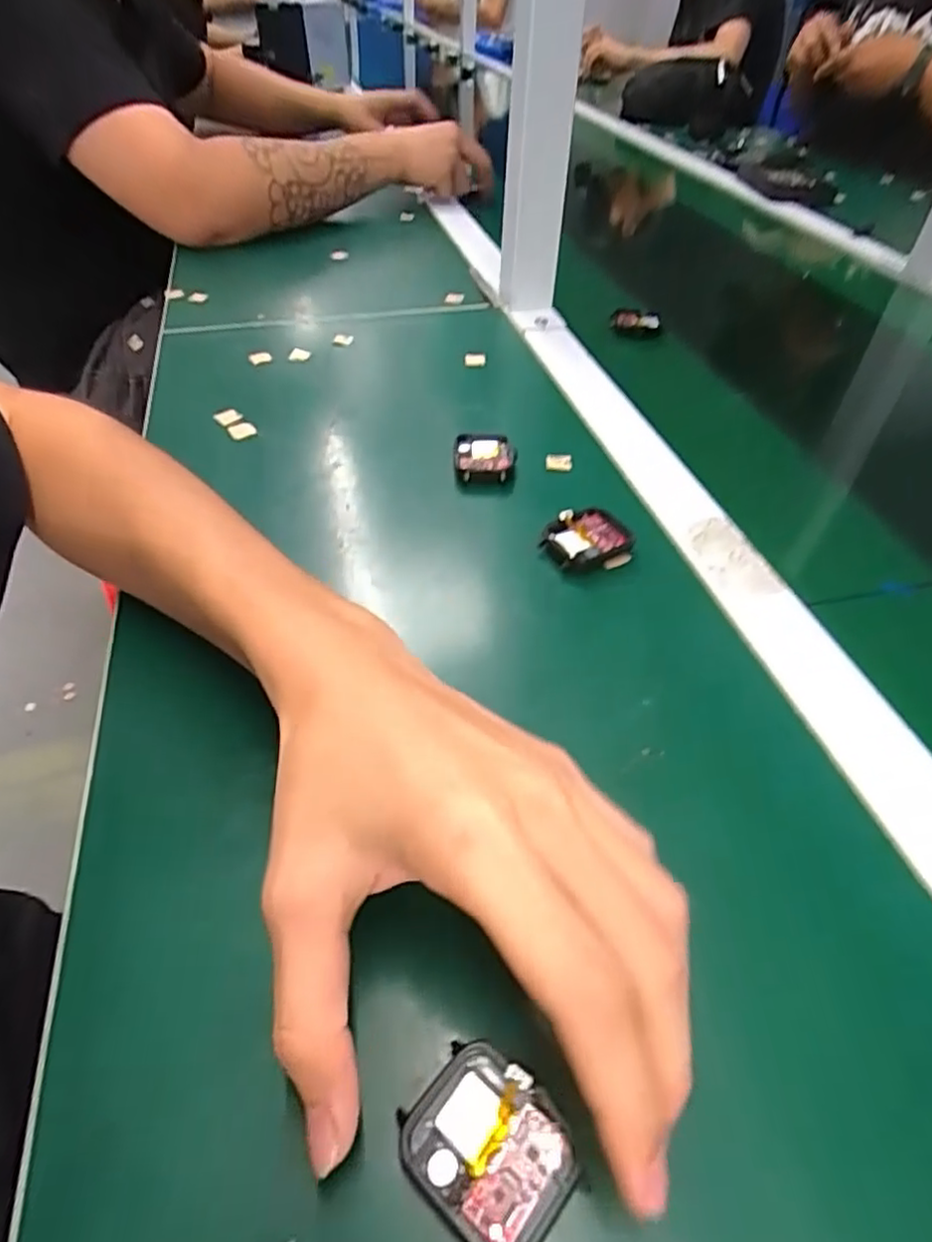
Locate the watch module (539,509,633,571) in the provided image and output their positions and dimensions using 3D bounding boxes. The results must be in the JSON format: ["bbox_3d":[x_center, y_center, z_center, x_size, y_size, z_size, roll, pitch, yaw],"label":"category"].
[{"bbox_3d":[0.067,-0.045,0.364,0.046,0.012,0.036,-11,47,-9],"label":"watch module"}]

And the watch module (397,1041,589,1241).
[{"bbox_3d":[0.006,0.146,0.183,0.045,0.013,0.038,33,55,29],"label":"watch module"}]

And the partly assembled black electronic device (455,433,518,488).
[{"bbox_3d":[0.012,-0.104,0.423,0.038,0.012,0.044,4,46,2],"label":"partly assembled black electronic device"}]

